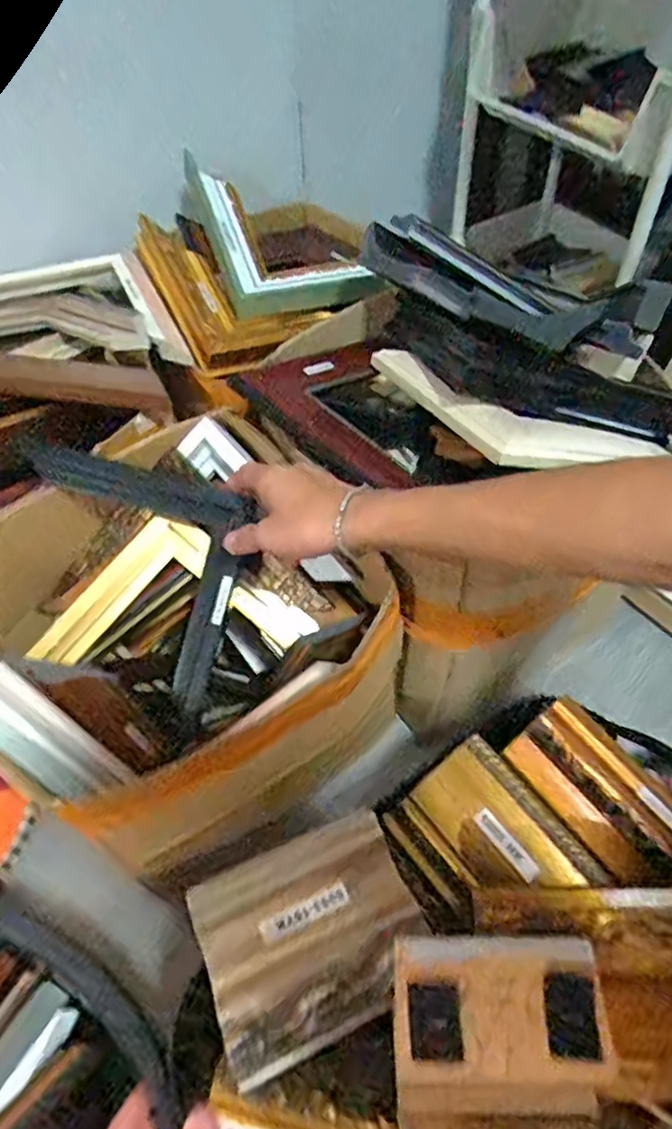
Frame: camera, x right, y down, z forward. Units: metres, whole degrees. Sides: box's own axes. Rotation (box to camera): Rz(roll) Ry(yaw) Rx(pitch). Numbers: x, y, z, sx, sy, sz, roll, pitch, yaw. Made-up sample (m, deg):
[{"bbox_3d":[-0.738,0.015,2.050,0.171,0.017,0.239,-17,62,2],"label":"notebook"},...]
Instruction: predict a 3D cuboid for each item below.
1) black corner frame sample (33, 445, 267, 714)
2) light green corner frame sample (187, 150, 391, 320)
[{"bbox_3d":[-0.143,-0.026,0.563,0.135,0.043,0.261,-35,82,5],"label":"black corner frame sample"},{"bbox_3d":[-0.082,-0.311,0.687,0.274,0.054,0.106,39,97,20],"label":"light green corner frame sample"}]

